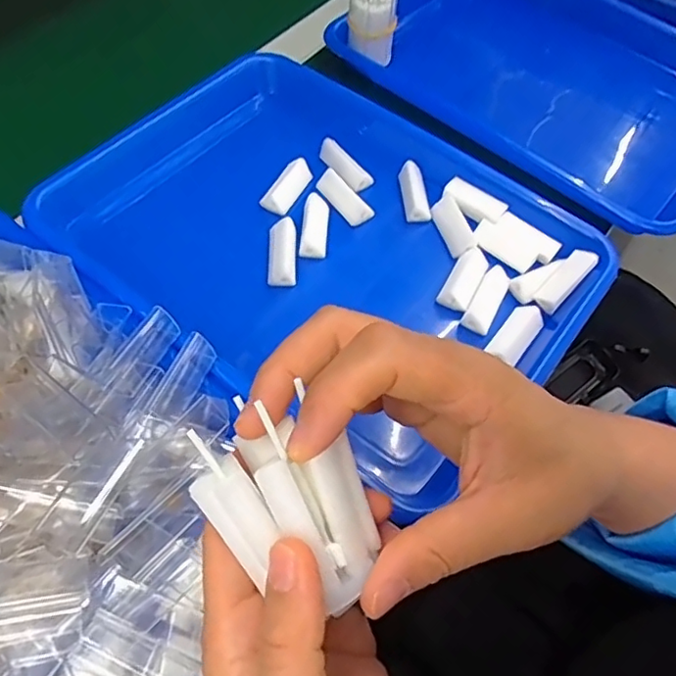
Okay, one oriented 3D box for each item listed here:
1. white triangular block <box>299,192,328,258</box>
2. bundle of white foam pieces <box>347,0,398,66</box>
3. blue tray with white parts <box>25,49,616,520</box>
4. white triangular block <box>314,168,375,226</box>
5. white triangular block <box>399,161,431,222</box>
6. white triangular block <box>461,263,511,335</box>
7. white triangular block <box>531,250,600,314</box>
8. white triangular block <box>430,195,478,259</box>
[{"bbox_3d":[-0.016,-0.078,0.396,0.018,0.010,0.048,3,59,-2],"label":"white triangular block"},{"bbox_3d":[0.028,-0.263,0.475,0.040,0.056,0.029,7,59,0],"label":"bundle of white foam pieces"},{"bbox_3d":[-0.021,-0.074,0.393,0.357,0.038,0.255,36,63,16],"label":"blue tray with white parts"},{"bbox_3d":[0.004,-0.101,0.414,0.019,0.012,0.047,-34,67,-21],"label":"white triangular block"},{"bbox_3d":[0.055,-0.106,0.421,0.016,0.014,0.045,-6,60,-8],"label":"white triangular block"},{"bbox_3d":[0.098,-0.025,0.375,0.018,0.012,0.046,28,61,12],"label":"white triangular block"},{"bbox_3d":[0.149,-0.038,0.378,0.017,0.010,0.049,40,81,18],"label":"white triangular block"},{"bbox_3d":[0.081,-0.079,0.405,0.015,0.016,0.044,-16,62,-13],"label":"white triangular block"}]

